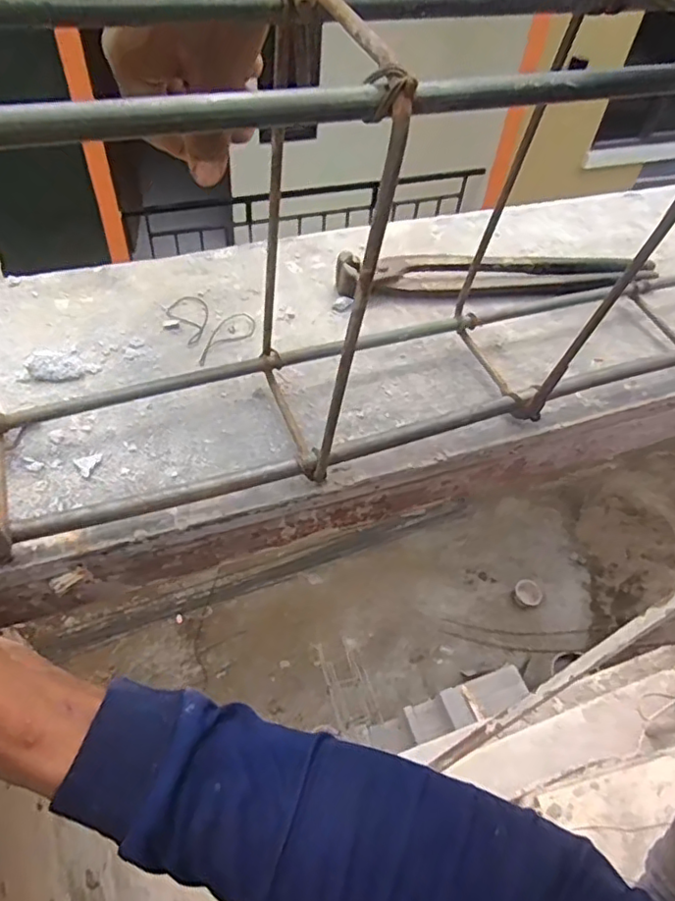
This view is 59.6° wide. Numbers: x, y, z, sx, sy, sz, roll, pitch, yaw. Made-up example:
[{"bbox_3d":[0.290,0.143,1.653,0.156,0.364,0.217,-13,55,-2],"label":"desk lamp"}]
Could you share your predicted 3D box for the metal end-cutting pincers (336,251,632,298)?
[{"bbox_3d":[0.107,-0.128,0.434,0.217,0.020,0.033,-3,52,-8],"label":"metal end-cutting pincers"}]

